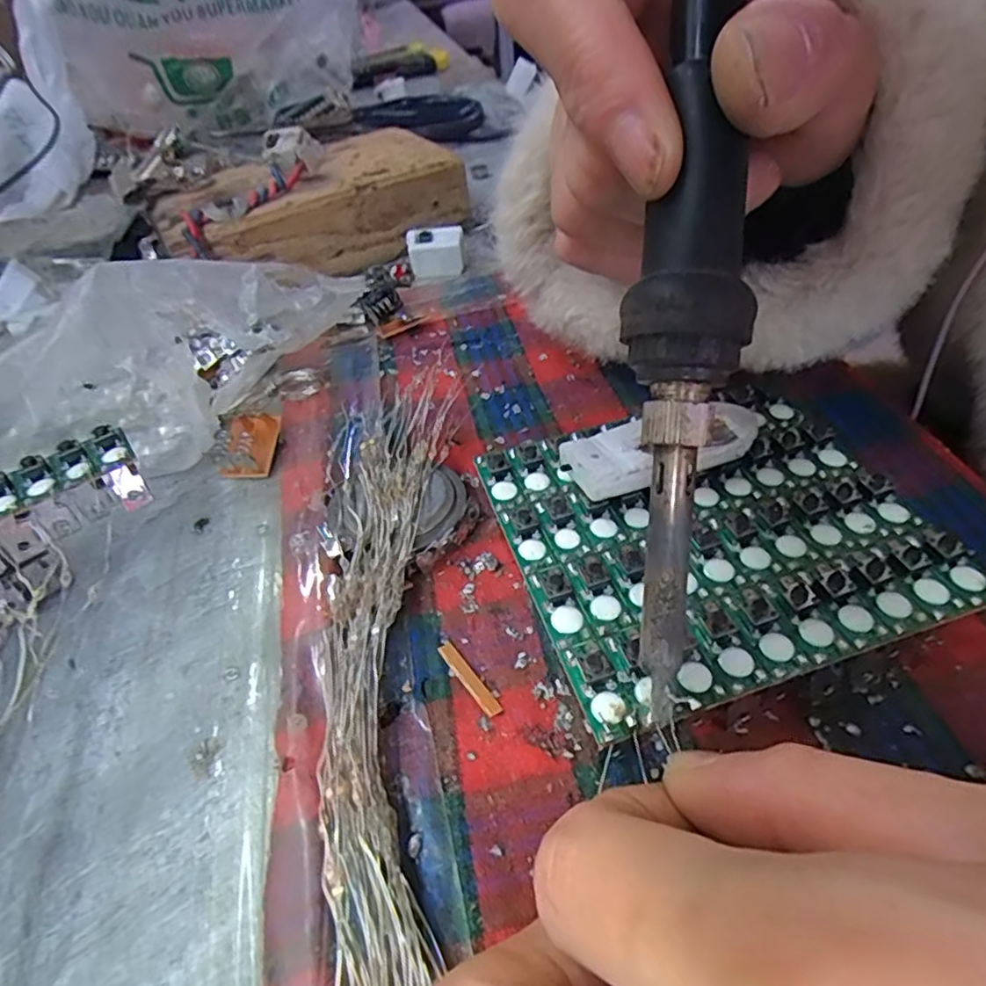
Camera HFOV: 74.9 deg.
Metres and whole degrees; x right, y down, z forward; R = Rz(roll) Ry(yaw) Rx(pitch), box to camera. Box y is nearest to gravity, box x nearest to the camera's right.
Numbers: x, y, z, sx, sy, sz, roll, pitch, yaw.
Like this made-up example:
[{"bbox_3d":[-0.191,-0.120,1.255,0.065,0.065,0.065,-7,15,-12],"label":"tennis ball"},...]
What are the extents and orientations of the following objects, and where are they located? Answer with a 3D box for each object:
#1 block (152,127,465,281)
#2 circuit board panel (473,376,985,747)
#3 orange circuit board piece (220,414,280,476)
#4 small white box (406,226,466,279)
[{"bbox_3d":[-0.093,-0.145,0.326,0.146,0.047,0.083,-30,49,-22],"label":"block"},{"bbox_3d":[0.052,0.006,0.159,0.094,0.006,0.085,-17,46,-9],"label":"circuit board panel"},{"bbox_3d":[-0.081,-0.016,0.215,0.015,0.010,0.022,12,80,-13],"label":"orange circuit board piece"},{"bbox_3d":[-0.027,-0.116,0.307,0.026,0.017,0.013,-6,44,2],"label":"small white box"}]

